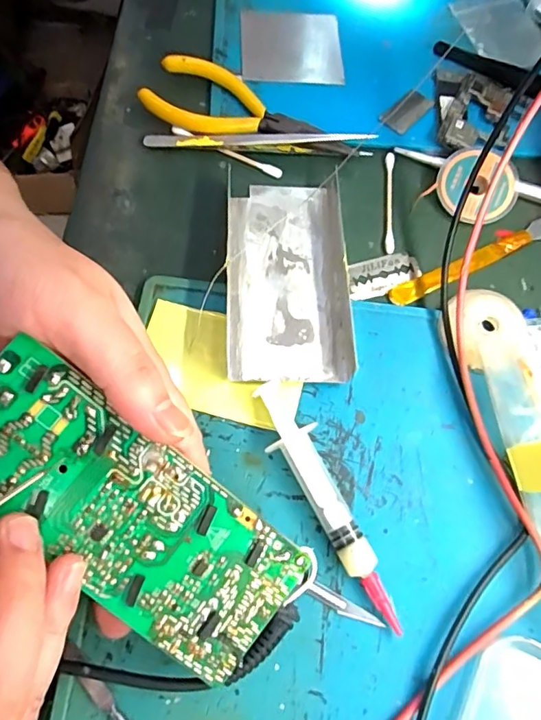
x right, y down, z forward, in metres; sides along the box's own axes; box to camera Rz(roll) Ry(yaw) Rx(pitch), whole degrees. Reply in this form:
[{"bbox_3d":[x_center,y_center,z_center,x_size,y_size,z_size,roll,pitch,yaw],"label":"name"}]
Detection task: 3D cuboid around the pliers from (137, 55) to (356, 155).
[{"bbox_3d":[-0.013,-0.149,0.308,0.127,0.014,0.049,19,67,5],"label":"pliers"}]

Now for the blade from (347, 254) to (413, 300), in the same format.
[{"bbox_3d":[0.060,-0.046,0.282,0.039,0.004,0.021,-14,74,-9],"label":"blade"}]

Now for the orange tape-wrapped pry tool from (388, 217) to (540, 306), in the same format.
[{"bbox_3d":[0.118,-0.058,0.289,0.119,0.004,0.012,-26,71,-13],"label":"orange tape-wrapped pry tool"}]

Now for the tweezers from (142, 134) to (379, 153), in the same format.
[{"bbox_3d":[-0.007,-0.130,0.303,0.133,0.011,0.008,0,67,-3],"label":"tweezers"}]

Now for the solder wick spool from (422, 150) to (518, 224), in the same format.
[{"bbox_3d":[0.120,-0.101,0.298,0.045,0.012,0.045,0,81,-2],"label":"solder wick spool"}]

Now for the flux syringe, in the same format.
[{"bbox_3d":[0.025,0.060,0.224,0.019,0.015,0.113,-29,72,-14],"label":"flux syringe"}]

